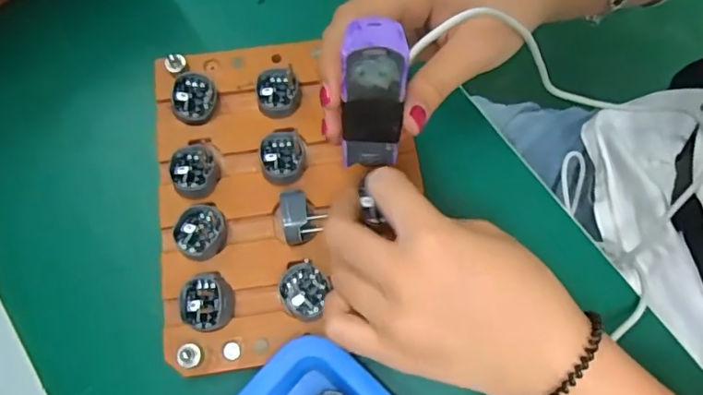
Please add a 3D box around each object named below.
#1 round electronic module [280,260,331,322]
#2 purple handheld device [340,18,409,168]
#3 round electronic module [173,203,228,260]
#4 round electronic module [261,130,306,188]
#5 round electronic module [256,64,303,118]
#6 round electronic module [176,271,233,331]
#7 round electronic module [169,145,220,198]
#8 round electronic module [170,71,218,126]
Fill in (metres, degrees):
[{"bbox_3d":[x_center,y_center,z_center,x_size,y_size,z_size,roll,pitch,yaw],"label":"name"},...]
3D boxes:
[{"bbox_3d":[-0.025,0.050,0.286,0.025,0.009,0.030,-18,74,-4],"label":"round electronic module"},{"bbox_3d":[0.010,-0.042,0.242,0.025,0.072,0.020,4,49,2],"label":"purple handheld device"},{"bbox_3d":[-0.082,0.018,0.294,0.026,0.010,0.031,5,74,3],"label":"round electronic module"},{"bbox_3d":[-0.040,-0.024,0.307,0.026,0.012,0.031,-15,74,-3],"label":"round electronic module"},{"bbox_3d":[-0.044,-0.063,0.321,0.026,0.009,0.031,-13,74,-3],"label":"round electronic module"},{"bbox_3d":[-0.077,0.054,0.282,0.028,0.010,0.029,0,74,1],"label":"round electronic module"},{"bbox_3d":[-0.089,-0.016,0.304,0.025,0.014,0.030,-28,75,-7],"label":"round electronic module"},{"bbox_3d":[-0.093,-0.059,0.319,0.027,0.011,0.029,0,74,1],"label":"round electronic module"}]

